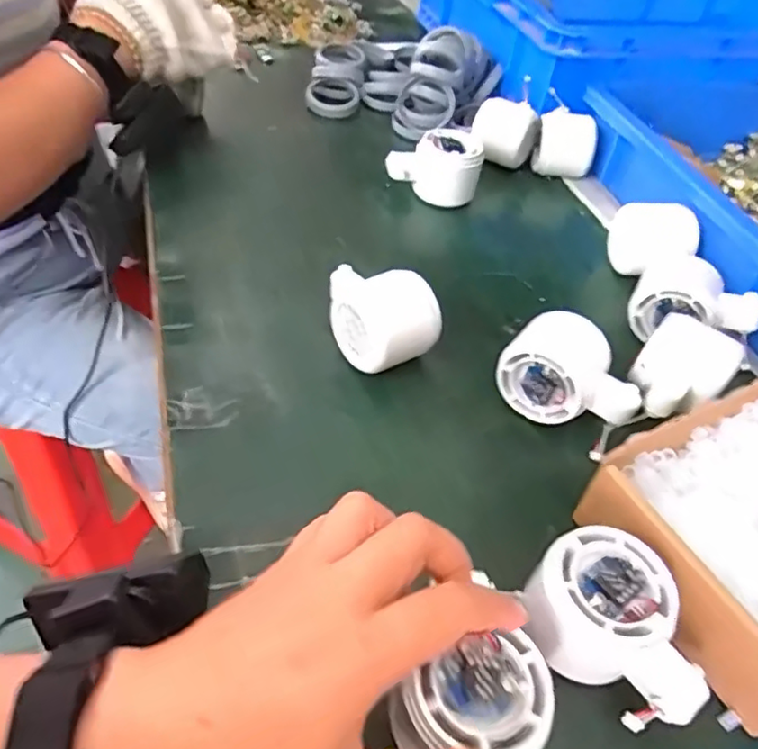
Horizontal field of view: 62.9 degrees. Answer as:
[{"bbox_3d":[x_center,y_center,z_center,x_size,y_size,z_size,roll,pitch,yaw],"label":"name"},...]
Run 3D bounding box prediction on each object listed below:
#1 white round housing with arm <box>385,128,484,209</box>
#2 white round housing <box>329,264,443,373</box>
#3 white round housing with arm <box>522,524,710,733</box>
[{"bbox_3d":[0.052,-0.189,0.576,0.081,0.053,0.052,-13,51,-21],"label":"white round housing with arm"},{"bbox_3d":[0.000,-0.039,0.419,0.064,0.063,0.062,2,45,-2],"label":"white round housing"},{"bbox_3d":[0.104,0.117,0.282,0.063,0.045,0.079,-10,47,-13],"label":"white round housing with arm"}]

